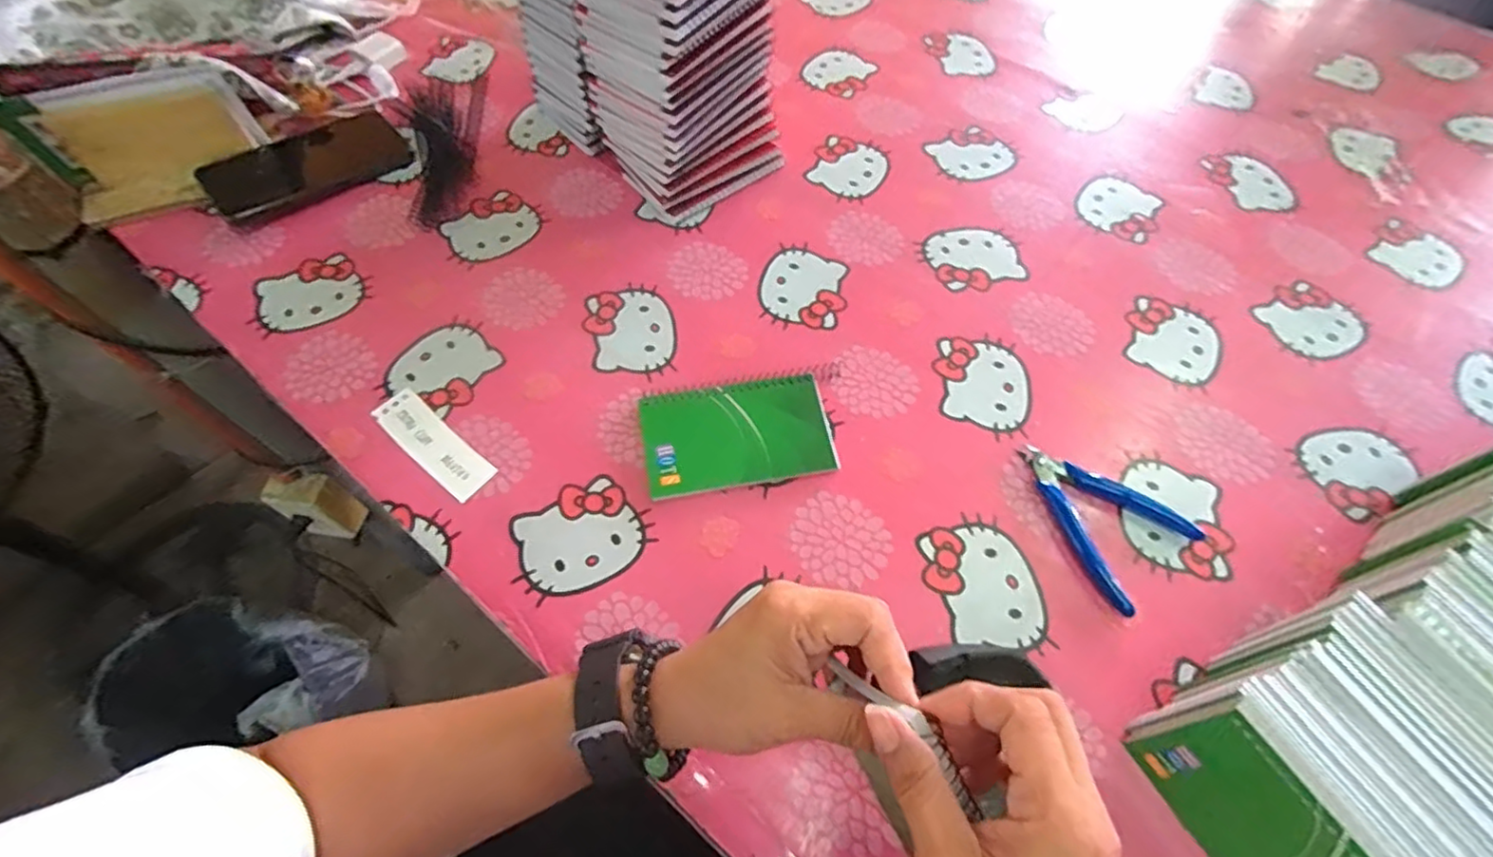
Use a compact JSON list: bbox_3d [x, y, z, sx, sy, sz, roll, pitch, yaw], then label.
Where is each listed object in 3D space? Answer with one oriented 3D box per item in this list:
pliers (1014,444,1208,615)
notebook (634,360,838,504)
[{"bbox_3d":[0.253,0.055,0.438,0.086,0.006,0.120,-18,62,-12],"label":"pliers"},{"bbox_3d":[-0.002,0.002,0.461,0.141,0.009,0.082,-8,61,-7],"label":"notebook"}]

